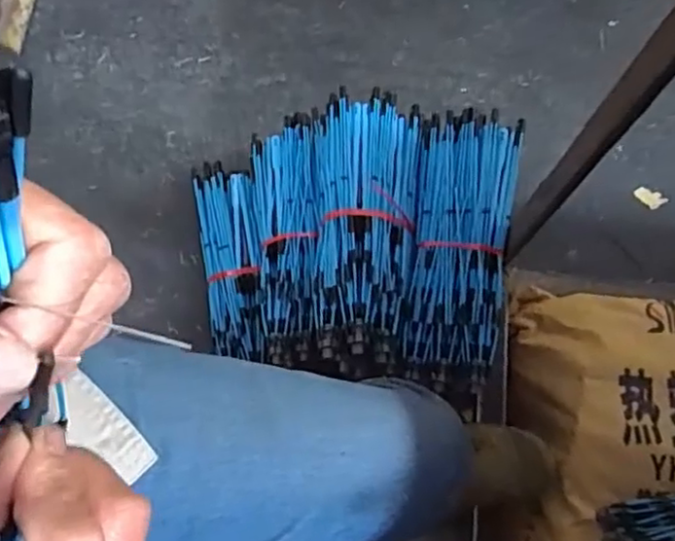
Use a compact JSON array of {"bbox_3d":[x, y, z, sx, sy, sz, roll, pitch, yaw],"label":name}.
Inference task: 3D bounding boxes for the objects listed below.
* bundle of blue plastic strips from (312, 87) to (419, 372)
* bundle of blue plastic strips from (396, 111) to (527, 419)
[{"bbox_3d":[0.030,-0.056,0.788,0.127,0.065,0.317,2,73,0],"label":"bundle of blue plastic strips"},{"bbox_3d":[0.135,-0.023,0.754,0.118,0.072,0.317,8,74,1],"label":"bundle of blue plastic strips"}]

